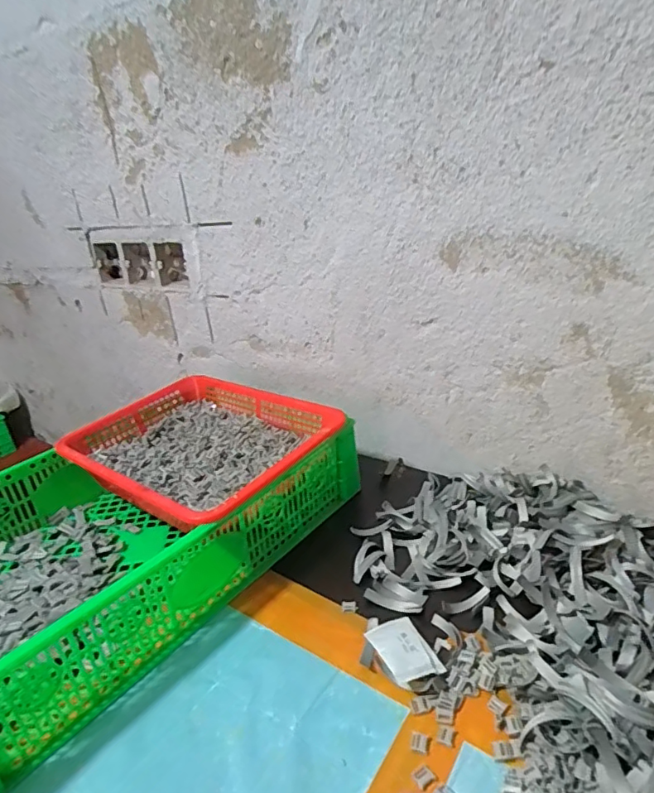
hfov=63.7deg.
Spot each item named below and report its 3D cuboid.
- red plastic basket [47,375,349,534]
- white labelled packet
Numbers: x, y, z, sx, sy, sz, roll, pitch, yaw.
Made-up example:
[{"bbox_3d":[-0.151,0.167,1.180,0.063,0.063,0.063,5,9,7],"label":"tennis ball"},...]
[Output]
[{"bbox_3d":[-0.145,0.065,0.641,0.295,0.075,0.241,13,30,37],"label":"red plastic basket"},{"bbox_3d":[0.062,0.209,0.431,0.039,0.018,0.062,-14,24,-18],"label":"white labelled packet"}]

